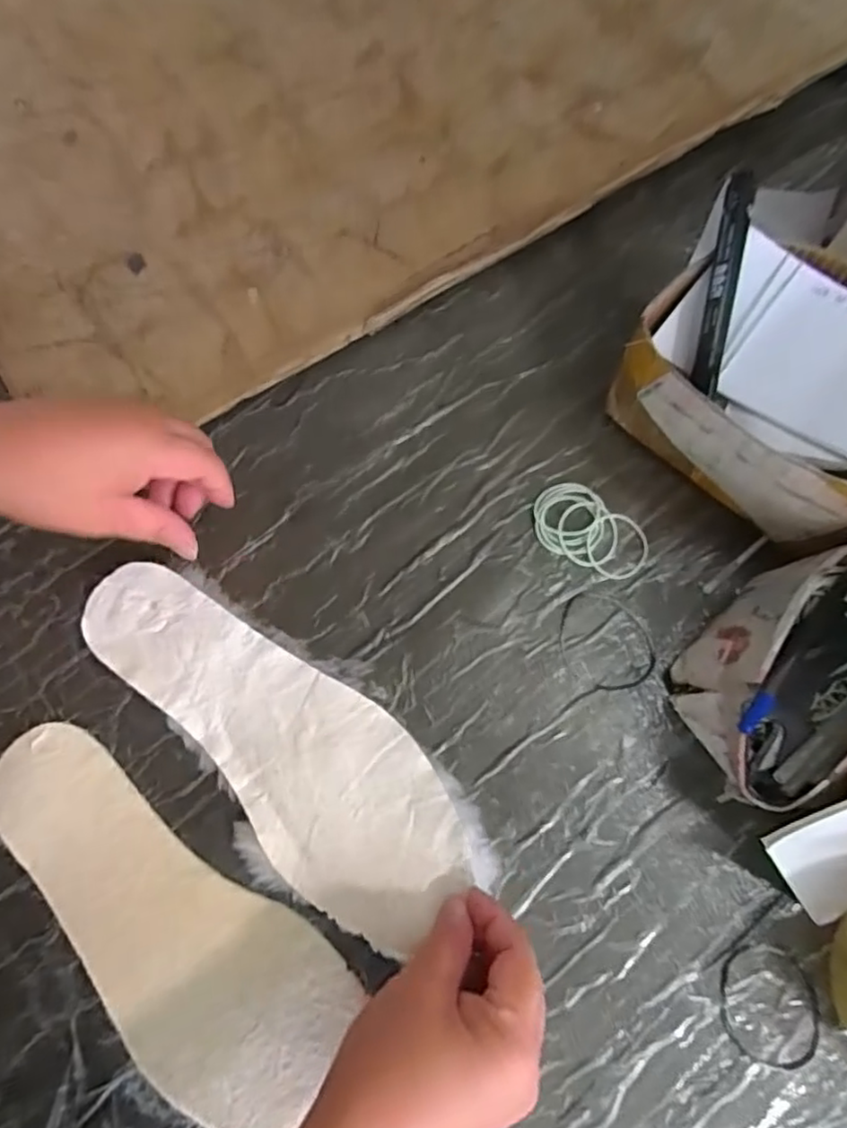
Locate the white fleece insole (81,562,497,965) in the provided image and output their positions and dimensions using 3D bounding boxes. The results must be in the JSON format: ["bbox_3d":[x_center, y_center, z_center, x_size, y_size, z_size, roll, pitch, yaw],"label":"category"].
[{"bbox_3d":[-0.087,0.097,0.373,0.264,0.012,0.103,39,78,13],"label":"white fleece insole"}]

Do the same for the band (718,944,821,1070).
[{"bbox_3d":[0.178,0.227,0.337,0.050,0.004,0.054,2,73,3],"label":"band"}]

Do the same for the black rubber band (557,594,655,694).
[{"bbox_3d":[0.112,0.047,0.404,0.055,0.004,0.062,-11,73,-1],"label":"black rubber band"}]

